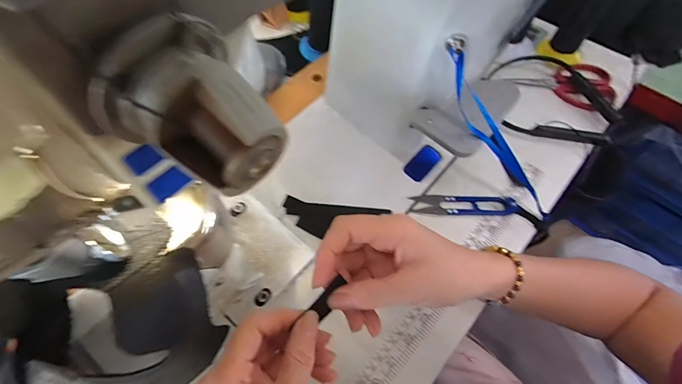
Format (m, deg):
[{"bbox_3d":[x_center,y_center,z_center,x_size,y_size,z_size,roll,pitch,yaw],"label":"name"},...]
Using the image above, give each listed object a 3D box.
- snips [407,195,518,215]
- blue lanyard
[{"bbox_3d":[0.138,0.013,0.404,0.114,0.014,0.024,1,59,0],"label":"snips"},{"bbox_3d":[0.155,-0.045,0.352,0.230,0.027,0.021,42,60,-33],"label":"blue lanyard"}]

